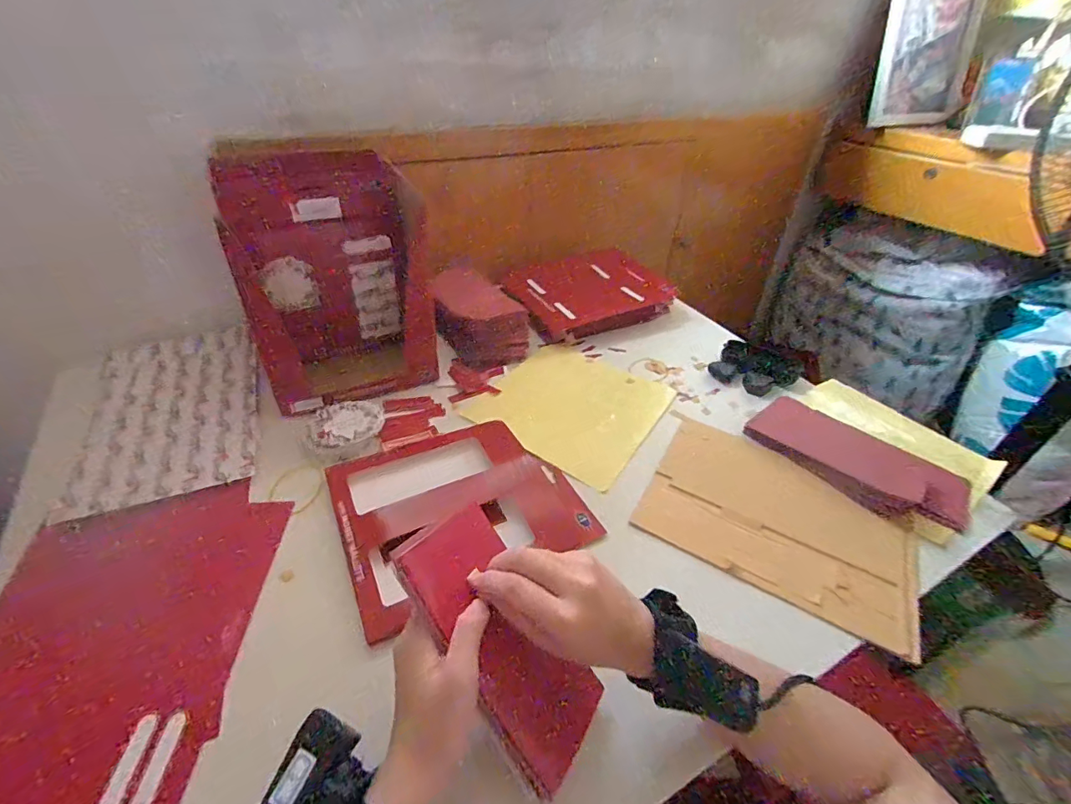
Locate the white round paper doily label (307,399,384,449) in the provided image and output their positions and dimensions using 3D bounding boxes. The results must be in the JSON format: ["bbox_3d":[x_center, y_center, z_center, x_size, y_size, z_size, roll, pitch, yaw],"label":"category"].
[{"bbox_3d":[-0.217,0.030,0.540,0.078,0.023,0.072,-10,42,-17],"label":"white round paper doily label"}]

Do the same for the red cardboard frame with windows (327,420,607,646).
[{"bbox_3d":[-0.077,0.100,0.481,0.233,0.013,0.200,-16,45,-24],"label":"red cardboard frame with windows"}]

